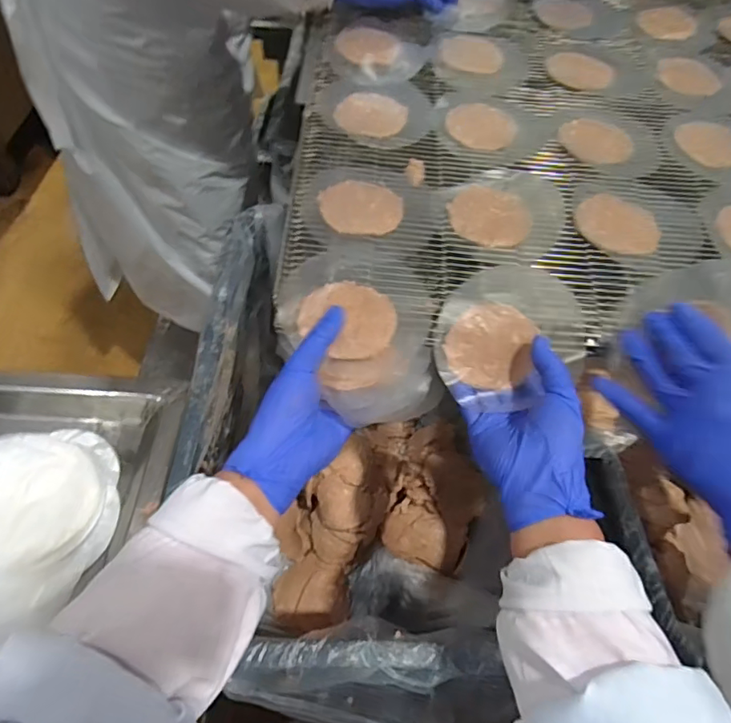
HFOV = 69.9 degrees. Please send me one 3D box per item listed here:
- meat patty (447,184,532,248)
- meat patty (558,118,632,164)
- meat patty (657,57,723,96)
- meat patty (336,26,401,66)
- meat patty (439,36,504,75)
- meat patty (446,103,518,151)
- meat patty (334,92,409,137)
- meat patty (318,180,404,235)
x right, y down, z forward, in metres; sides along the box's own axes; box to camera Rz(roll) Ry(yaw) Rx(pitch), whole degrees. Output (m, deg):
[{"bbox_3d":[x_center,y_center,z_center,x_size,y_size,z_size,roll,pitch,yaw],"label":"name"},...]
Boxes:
[{"bbox_3d":[0.115,-0.135,0.481,0.073,0.008,0.061,22,57,12],"label":"meat patty"},{"bbox_3d":[0.242,-0.232,0.547,0.062,0.004,0.074,-38,65,-25],"label":"meat patty"},{"bbox_3d":[0.376,-0.331,0.608,0.071,0.005,0.068,22,57,12],"label":"meat patty"},{"bbox_3d":[0.003,-0.369,0.612,0.070,0.011,0.069,-4,56,-6],"label":"meat patty"},{"bbox_3d":[0.125,-0.362,0.614,0.072,0.008,0.068,14,56,6],"label":"meat patty"},{"bbox_3d":[0.122,-0.247,0.548,0.071,0.007,0.067,6,55,1],"label":"meat patty"},{"bbox_3d":[0.005,-0.258,0.548,0.073,0.006,0.063,16,56,8],"label":"meat patty"},{"bbox_3d":[-0.004,-0.143,0.480,0.074,0.007,0.069,1,55,-2],"label":"meat patty"}]

